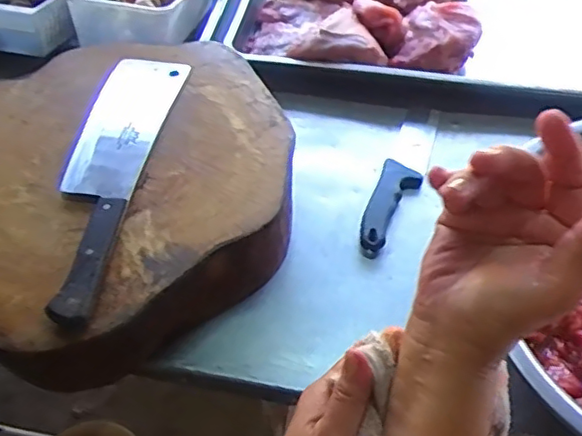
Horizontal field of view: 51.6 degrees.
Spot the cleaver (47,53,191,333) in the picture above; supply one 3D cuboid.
[{"bbox_3d":[-0.197,-0.053,0.637,0.085,0.029,0.352,7,55,6],"label":"cleaver"}]

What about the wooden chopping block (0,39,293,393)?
[{"bbox_3d":[-0.205,-0.043,0.691,0.413,0.108,0.384,-35,62,-21],"label":"wooden chopping block"}]

